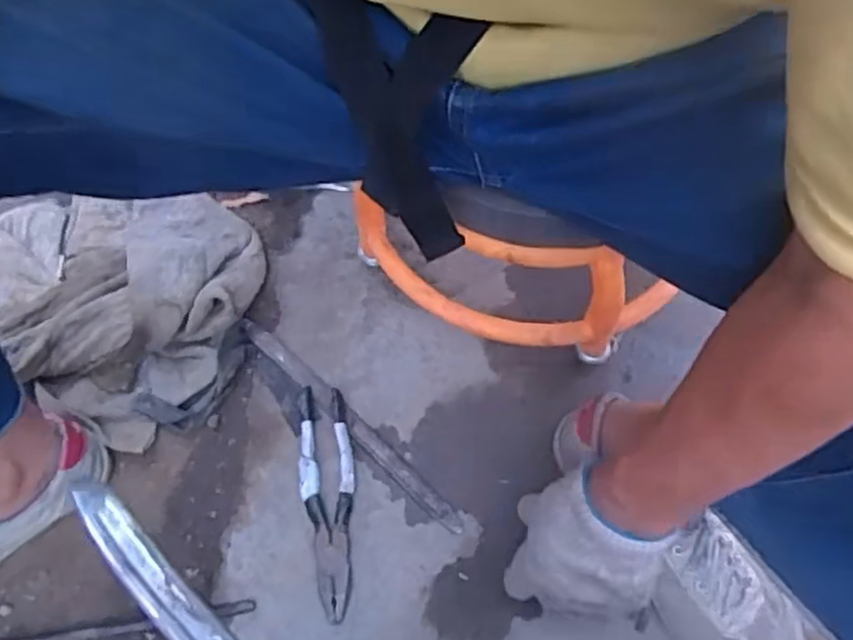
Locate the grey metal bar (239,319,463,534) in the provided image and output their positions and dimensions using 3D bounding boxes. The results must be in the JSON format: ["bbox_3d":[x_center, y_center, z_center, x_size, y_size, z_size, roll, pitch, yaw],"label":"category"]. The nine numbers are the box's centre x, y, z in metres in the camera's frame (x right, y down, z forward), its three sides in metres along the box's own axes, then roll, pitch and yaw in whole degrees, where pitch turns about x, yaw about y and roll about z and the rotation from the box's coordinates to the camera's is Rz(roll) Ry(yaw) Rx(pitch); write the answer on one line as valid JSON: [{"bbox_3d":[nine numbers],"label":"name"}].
[{"bbox_3d":[-0.075,0.091,0.698,0.289,0.010,0.020,40,71,18],"label":"grey metal bar"}]

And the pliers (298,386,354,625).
[{"bbox_3d":[-0.089,0.157,0.658,0.047,0.018,0.200,-4,64,-1],"label":"pliers"}]

